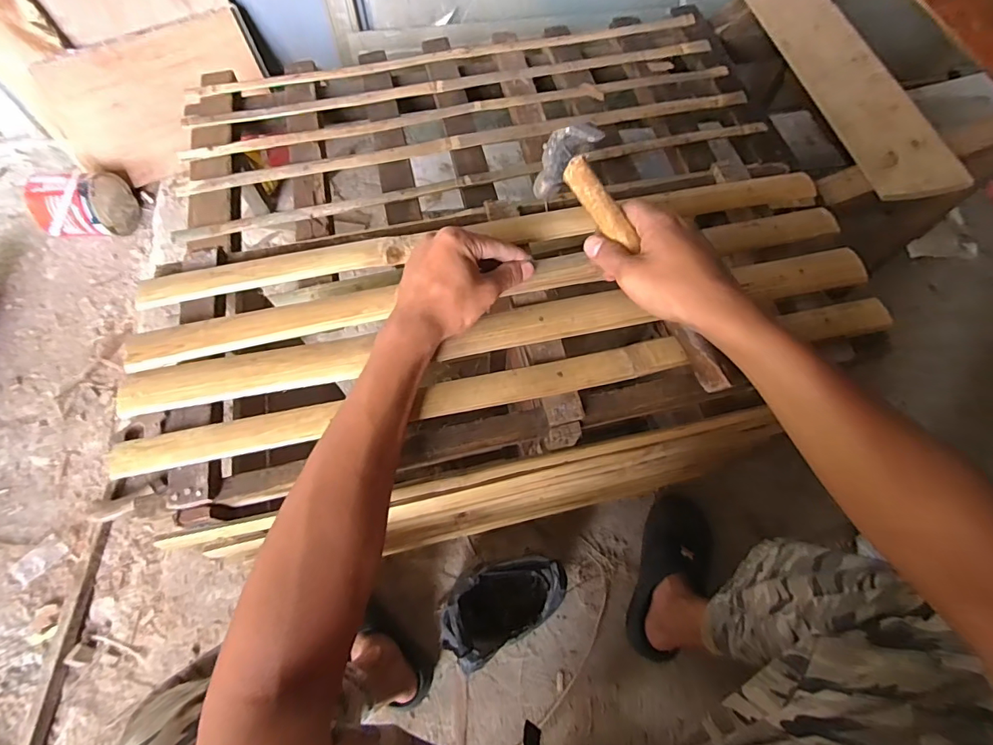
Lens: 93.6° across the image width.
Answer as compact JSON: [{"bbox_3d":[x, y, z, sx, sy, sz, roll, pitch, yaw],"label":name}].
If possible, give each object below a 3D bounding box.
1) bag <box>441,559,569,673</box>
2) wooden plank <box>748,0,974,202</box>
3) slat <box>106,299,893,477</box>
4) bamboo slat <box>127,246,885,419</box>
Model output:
[{"bbox_3d":[0.012,0.381,0.783,0.211,0.143,0.124,-27,68,-13],"label":"bag"},{"bbox_3d":[0.604,-0.545,0.825,0.101,0.024,0.605,-28,63,34],"label":"wooden plank"},{"bbox_3d":[0.023,0.008,0.392,0.657,0.020,0.036,-11,65,-6],"label":"slat"},{"bbox_3d":[0.014,-0.041,0.411,0.657,0.022,0.045,-11,65,-6],"label":"bamboo slat"}]

